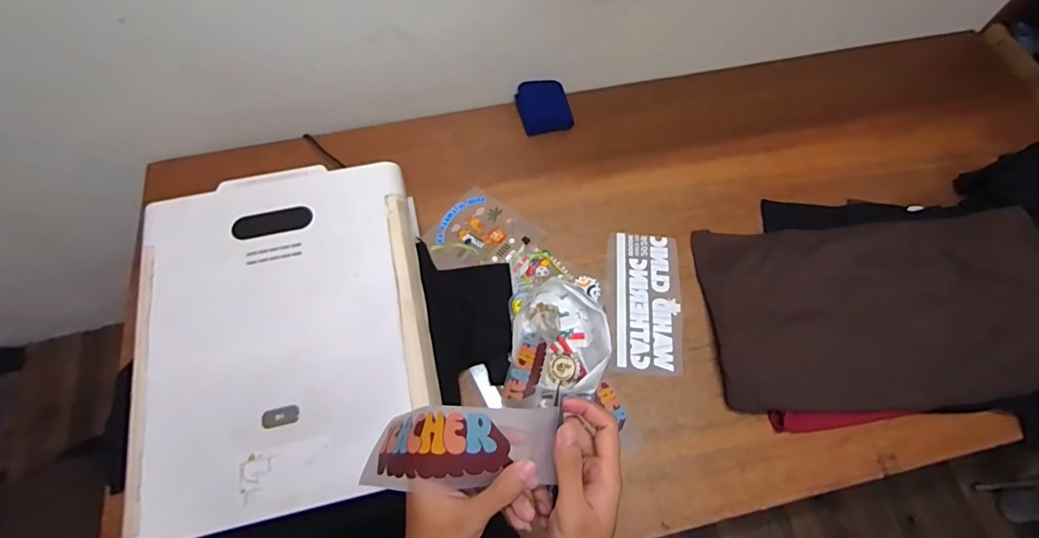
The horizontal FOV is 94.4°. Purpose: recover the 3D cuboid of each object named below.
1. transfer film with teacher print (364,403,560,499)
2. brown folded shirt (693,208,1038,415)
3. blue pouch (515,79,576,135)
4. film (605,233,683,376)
[{"bbox_3d":[-0.050,0.139,0.377,0.157,0.037,0.060,-10,62,9],"label":"transfer film with teacher print"},{"bbox_3d":[0.600,0.059,0.832,0.518,0.106,0.348,-10,62,17],"label":"brown folded shirt"},{"bbox_3d":[0.056,-0.365,1.083,0.115,0.041,0.120,-11,66,-7],"label":"blue pouch"},{"bbox_3d":[0.234,0.057,0.908,0.136,0.010,0.276,6,67,1],"label":"film"}]

